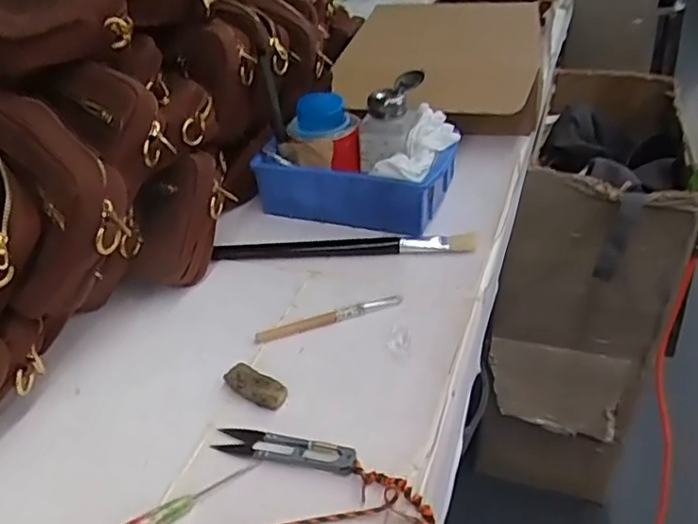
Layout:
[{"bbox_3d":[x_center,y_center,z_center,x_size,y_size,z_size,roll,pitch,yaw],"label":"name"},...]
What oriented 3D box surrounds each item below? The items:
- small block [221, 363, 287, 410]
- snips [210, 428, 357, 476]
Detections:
[{"bbox_3d":[-0.070,0.093,0.476,0.055,0.013,0.022,24,43,33],"label":"small block"},{"bbox_3d":[-0.044,0.125,0.428,0.101,0.012,0.023,8,37,16],"label":"snips"}]

